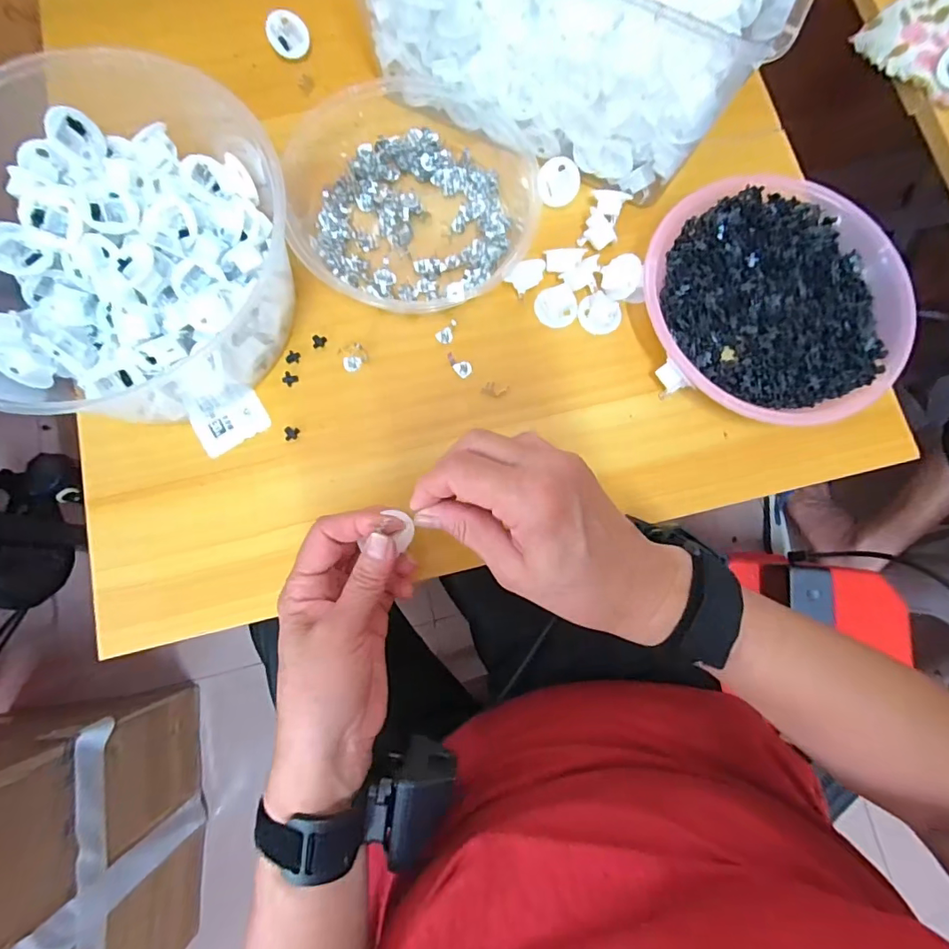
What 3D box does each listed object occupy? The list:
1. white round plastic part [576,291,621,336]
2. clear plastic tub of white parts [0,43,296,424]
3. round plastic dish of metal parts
[{"bbox_3d":[0.096,-0.124,0.384,0.033,0.007,0.028,33,80,4],"label":"white round plastic part"},{"bbox_3d":[-0.238,-0.143,0.331,0.205,0.105,0.220,0,80,-2],"label":"clear plastic tub of white parts"},{"bbox_3d":[-0.051,-0.222,0.383,0.191,0.039,0.182,0,80,-2],"label":"round plastic dish of metal parts"}]

